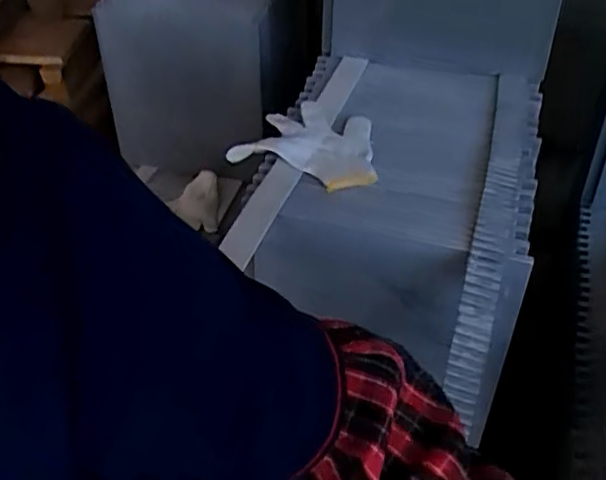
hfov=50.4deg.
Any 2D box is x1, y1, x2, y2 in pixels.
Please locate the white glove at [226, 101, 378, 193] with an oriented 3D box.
[{"bbox_3d":[0.022,-0.129,0.824,0.183,0.025,0.146,17,47,21],"label":"white glove"}]

